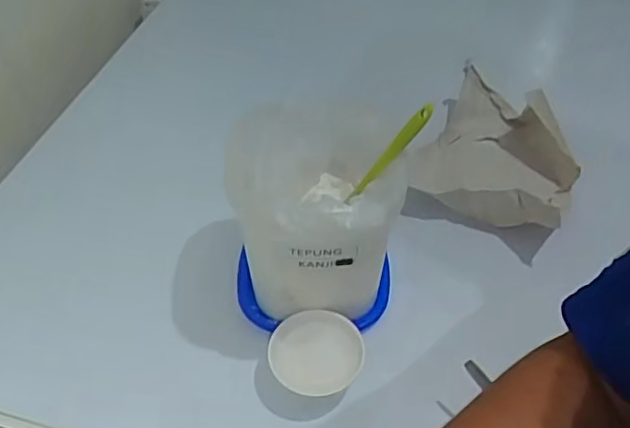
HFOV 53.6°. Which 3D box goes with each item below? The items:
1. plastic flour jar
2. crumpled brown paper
[{"bbox_3d":[0.000,0.018,0.631,0.161,0.211,0.146,-2,48,2],"label":"plastic flour jar"},{"bbox_3d":[0.236,-0.075,0.790,0.181,0.080,0.229,21,53,21],"label":"crumpled brown paper"}]

